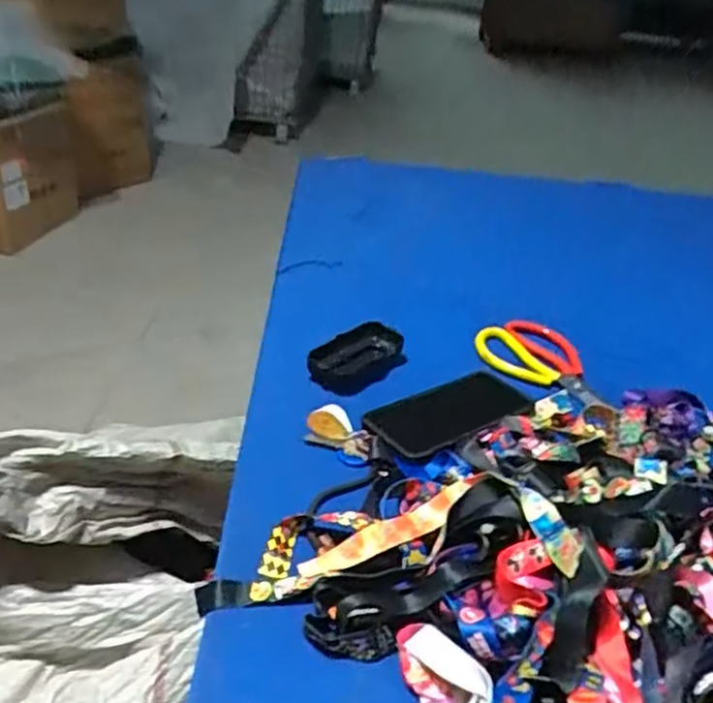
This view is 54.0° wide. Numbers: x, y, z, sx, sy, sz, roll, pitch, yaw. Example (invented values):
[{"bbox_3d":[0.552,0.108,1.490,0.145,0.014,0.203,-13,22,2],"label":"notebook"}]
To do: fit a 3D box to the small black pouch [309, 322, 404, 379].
[{"bbox_3d":[0.004,0.000,0.721,0.116,0.032,0.043,-21,42,-36],"label":"small black pouch"}]

